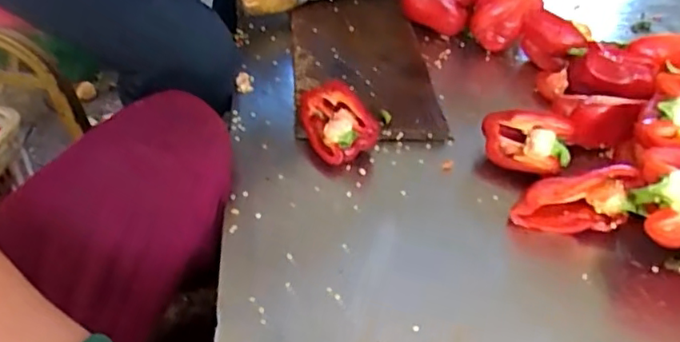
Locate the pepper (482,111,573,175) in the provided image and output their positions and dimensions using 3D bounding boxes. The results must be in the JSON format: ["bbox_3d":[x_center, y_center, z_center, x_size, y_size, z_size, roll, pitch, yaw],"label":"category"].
[{"bbox_3d":[0.185,-0.025,0.600,0.090,0.055,0.051,24,44,24],"label":"pepper"}]

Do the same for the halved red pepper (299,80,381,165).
[{"bbox_3d":[-0.004,-0.052,0.615,0.063,0.057,0.089,-10,41,-16],"label":"halved red pepper"}]

